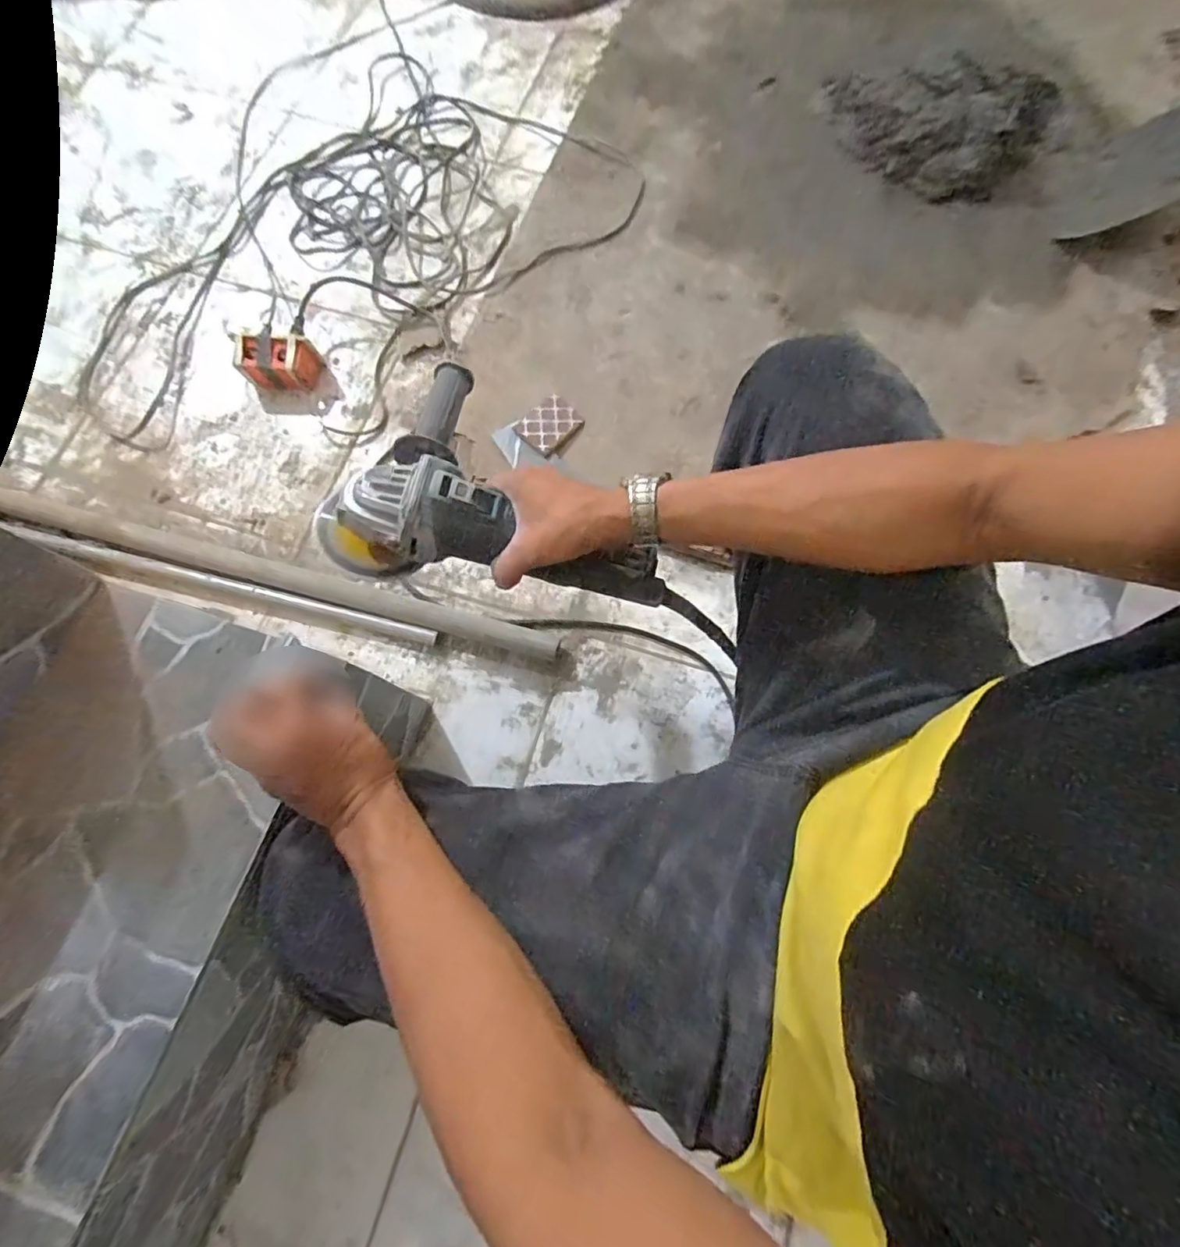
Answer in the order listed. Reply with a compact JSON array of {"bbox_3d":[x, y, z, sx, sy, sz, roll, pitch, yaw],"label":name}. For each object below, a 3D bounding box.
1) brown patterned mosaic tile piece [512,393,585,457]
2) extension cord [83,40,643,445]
[{"bbox_3d":[-0.060,-0.297,0.842,0.075,0.009,0.087,37,76,9],"label":"brown patterned mosaic tile piece"},{"bbox_3d":[-0.453,-0.624,0.943,0.872,0.089,0.633,-41,78,-12],"label":"extension cord"}]

